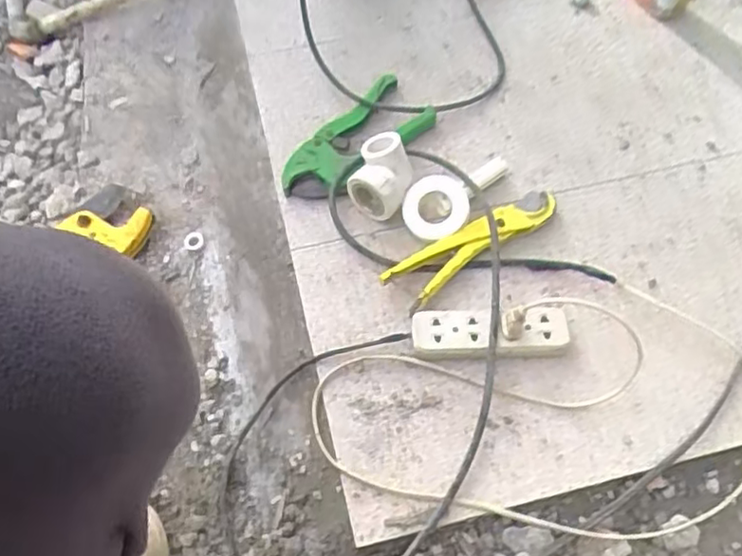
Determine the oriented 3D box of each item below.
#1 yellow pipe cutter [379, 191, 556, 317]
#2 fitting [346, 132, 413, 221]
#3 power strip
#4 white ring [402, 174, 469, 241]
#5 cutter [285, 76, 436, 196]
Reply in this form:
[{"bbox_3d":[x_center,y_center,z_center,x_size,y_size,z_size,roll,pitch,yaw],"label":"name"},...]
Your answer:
[{"bbox_3d":[0.105,-0.039,0.678,0.198,0.022,0.052,-34,70,-14],"label":"yellow pipe cutter"},{"bbox_3d":[0.010,-0.106,0.696,0.061,0.057,0.074,21,70,8],"label":"fitting"},{"bbox_3d":[0.113,0.052,0.626,0.145,0.029,0.043,1,66,1],"label":"power strip"},{"bbox_3d":[0.072,-0.076,0.690,0.065,0.029,0.074,35,71,14],"label":"white ring"},{"bbox_3d":[-0.015,-0.155,0.741,0.187,0.030,0.081,-41,72,-16],"label":"cutter"}]

